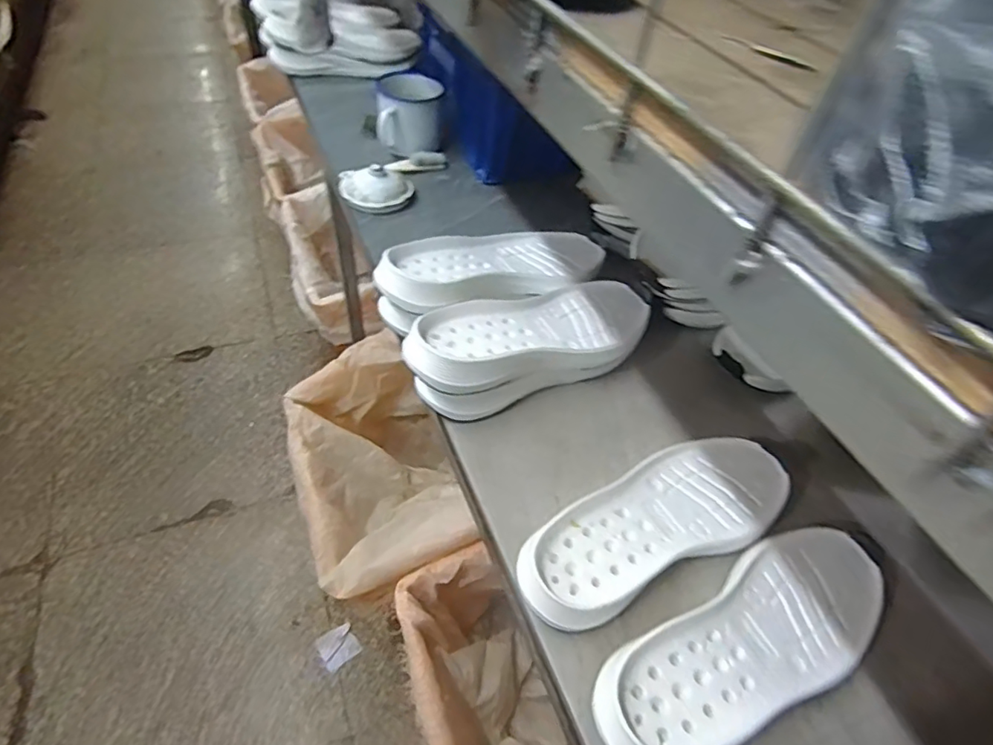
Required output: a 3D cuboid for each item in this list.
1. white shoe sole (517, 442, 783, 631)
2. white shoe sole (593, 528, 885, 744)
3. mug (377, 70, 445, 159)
[{"bbox_3d":[0.147,0.134,0.489,0.284,0.040,0.112,-23,57,-25],"label":"white shoe sole"},{"bbox_3d":[0.202,0.211,0.429,0.284,0.038,0.107,-23,57,-25],"label":"white shoe sole"},{"bbox_3d":[-0.138,-0.414,0.878,0.100,0.095,0.119,2,50,-6],"label":"mug"}]

